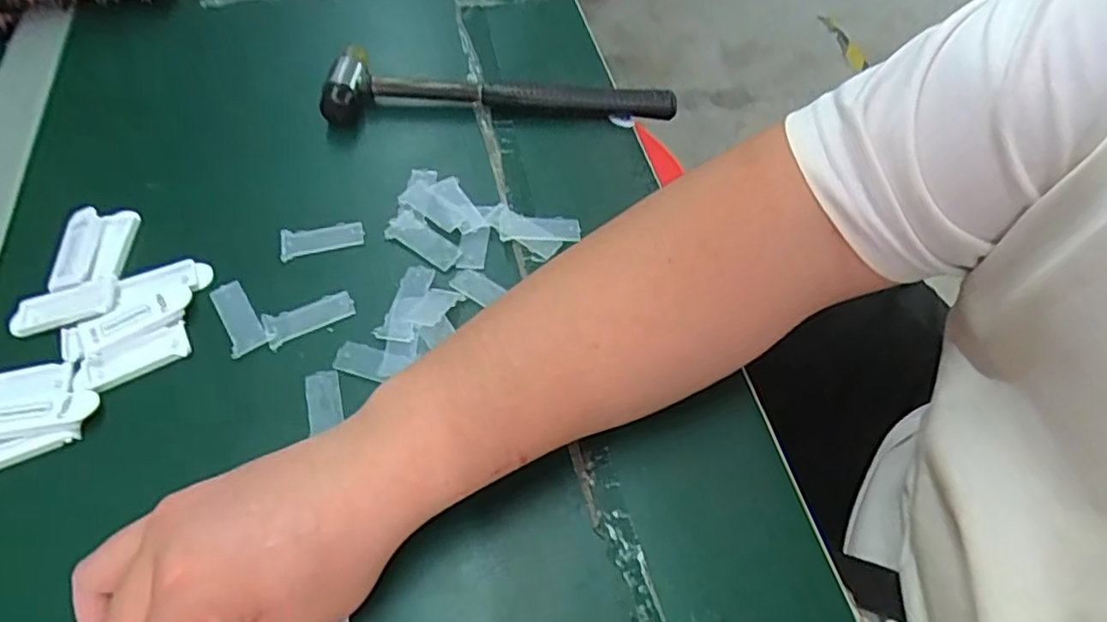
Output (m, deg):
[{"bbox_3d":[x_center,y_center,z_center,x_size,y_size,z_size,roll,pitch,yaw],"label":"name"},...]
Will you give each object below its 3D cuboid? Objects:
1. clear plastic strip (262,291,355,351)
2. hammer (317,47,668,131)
[{"bbox_3d":[-0.133,0.003,0.362,0.047,0.004,0.019,-21,67,-15],"label":"clear plastic strip"},{"bbox_3d":[-0.035,-0.153,0.455,0.234,0.030,0.054,-1,55,-2],"label":"hammer"}]

